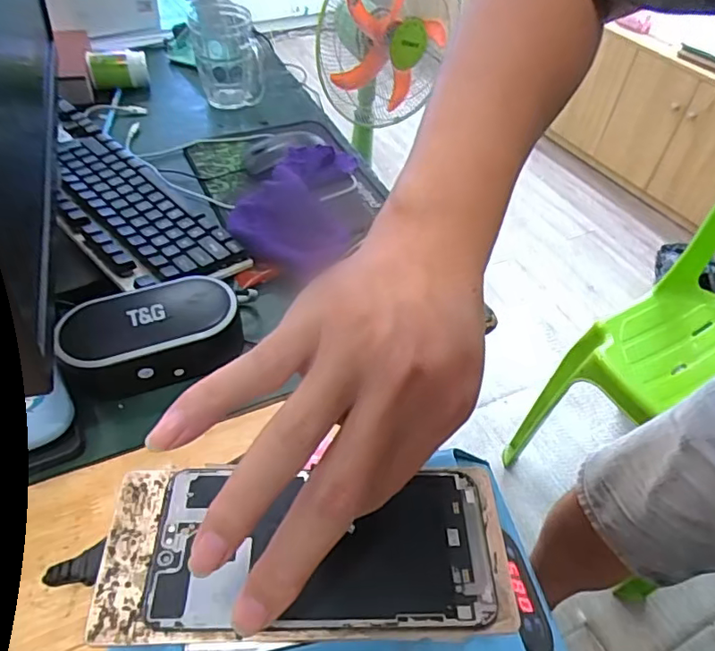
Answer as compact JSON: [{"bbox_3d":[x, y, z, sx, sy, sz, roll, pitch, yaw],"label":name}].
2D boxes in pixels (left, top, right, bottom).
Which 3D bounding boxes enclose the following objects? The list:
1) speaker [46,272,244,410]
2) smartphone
[{"bbox_3d":[-0.175,0.010,0.483,0.147,0.051,0.079,-20,52,-22],"label":"speaker"},{"bbox_3d":[-0.016,0.103,0.266,0.157,0.005,0.072,1,47,-3],"label":"smartphone"}]

